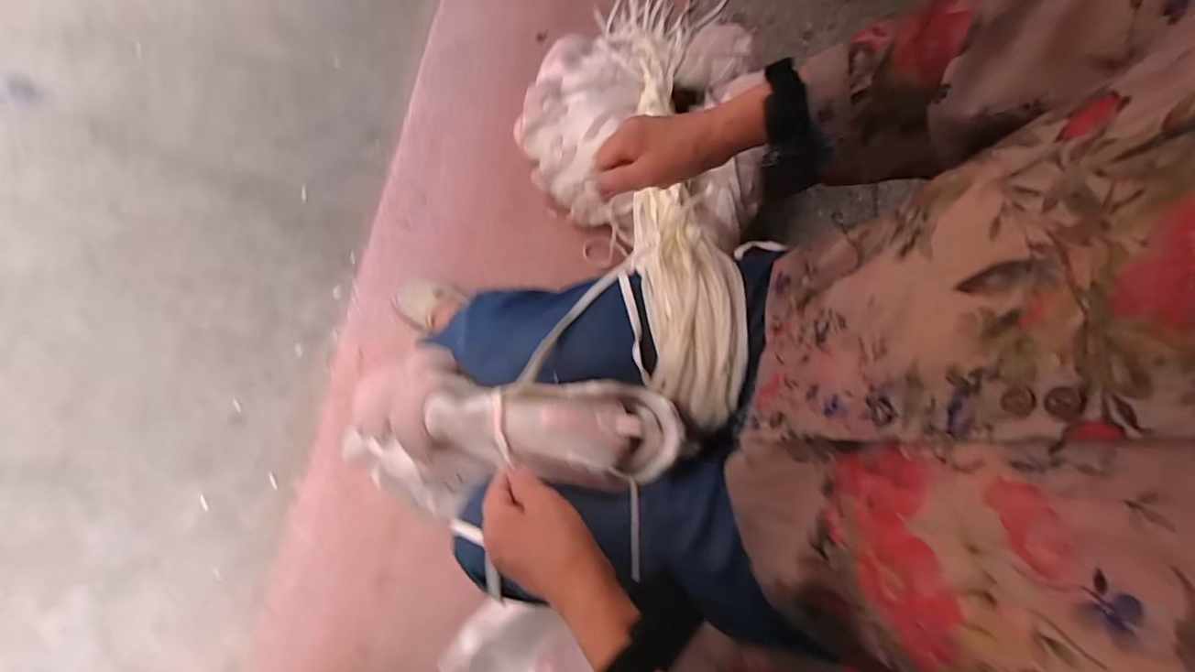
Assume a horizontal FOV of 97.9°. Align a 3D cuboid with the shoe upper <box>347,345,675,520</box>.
[{"bbox_3d":[-0.063,0.076,0.456,0.268,0.068,0.120,2,79,2],"label":"shoe upper"}]

